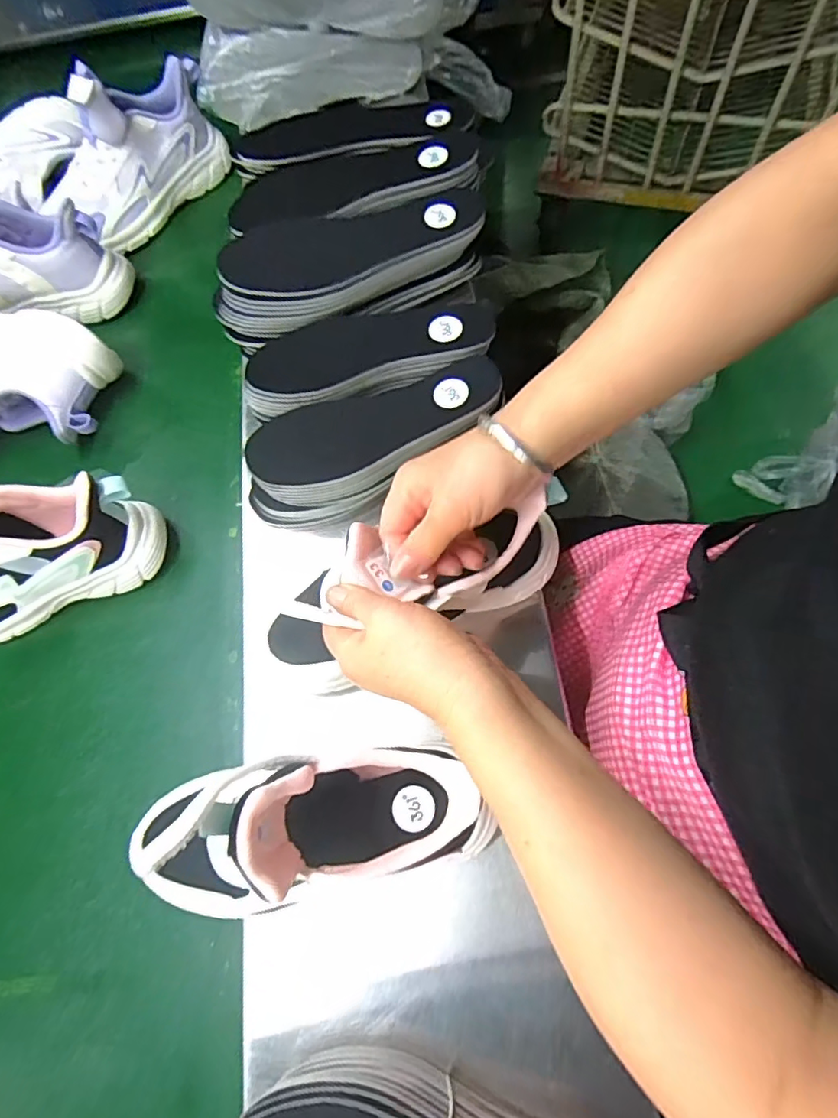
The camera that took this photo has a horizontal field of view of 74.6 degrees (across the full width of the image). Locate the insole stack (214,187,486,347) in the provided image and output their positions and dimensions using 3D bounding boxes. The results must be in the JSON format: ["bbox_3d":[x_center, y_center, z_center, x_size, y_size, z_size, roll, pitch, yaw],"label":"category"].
[{"bbox_3d":[-0.064,-0.269,0.506,0.250,0.060,0.090,-18,69,-5],"label":"insole stack"}]

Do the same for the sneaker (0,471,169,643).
[{"bbox_3d":[-0.333,-0.002,0.438,0.226,0.125,0.079,-22,69,-6],"label":"sneaker"}]

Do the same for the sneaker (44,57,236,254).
[{"bbox_3d":[-0.325,-0.461,0.618,0.078,0.128,0.226,40,75,16],"label":"sneaker"}]

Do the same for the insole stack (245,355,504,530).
[{"bbox_3d":[-0.038,-0.094,0.448,0.210,0.062,0.077,-19,69,-5],"label":"insole stack"}]

